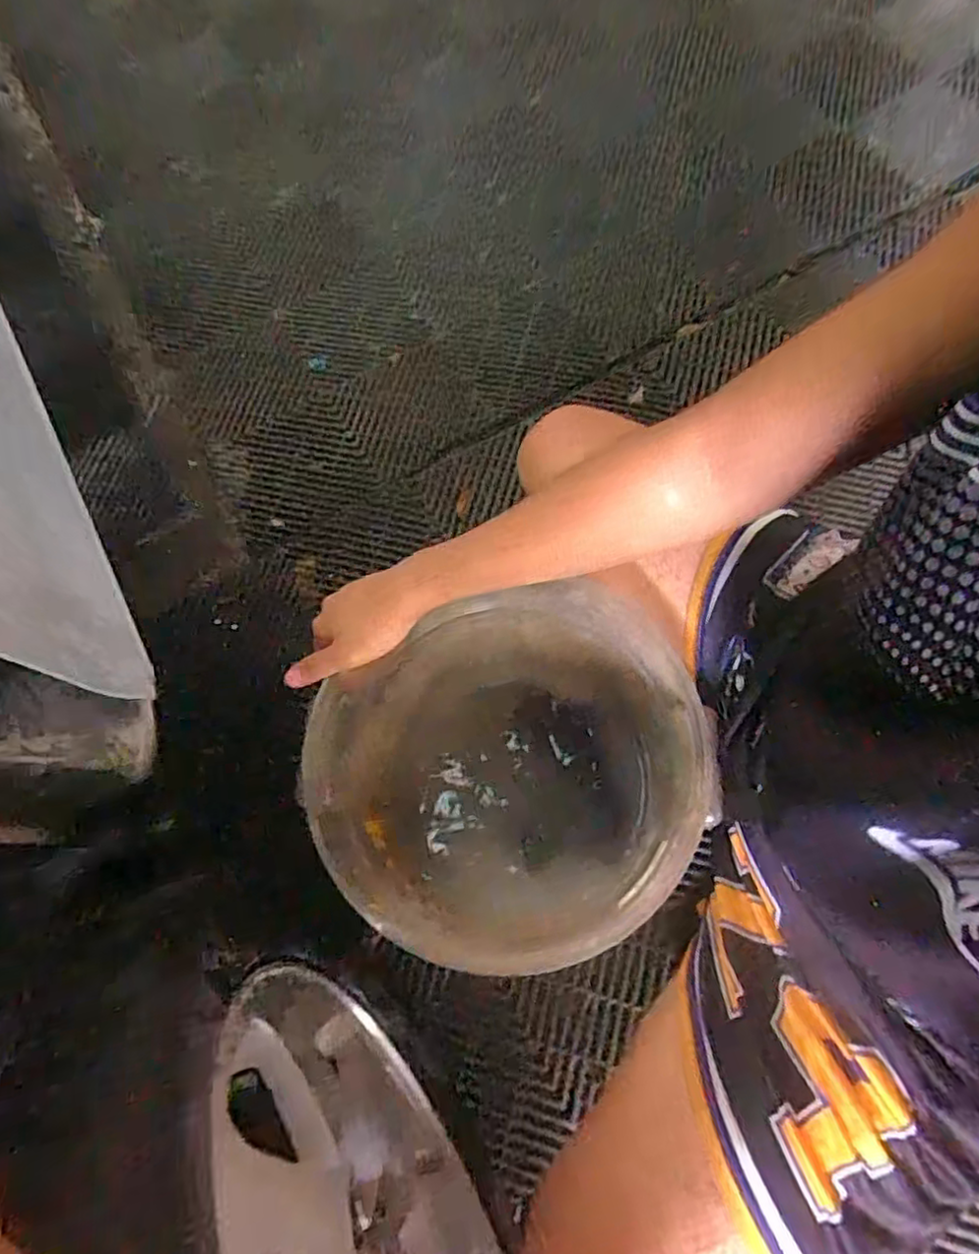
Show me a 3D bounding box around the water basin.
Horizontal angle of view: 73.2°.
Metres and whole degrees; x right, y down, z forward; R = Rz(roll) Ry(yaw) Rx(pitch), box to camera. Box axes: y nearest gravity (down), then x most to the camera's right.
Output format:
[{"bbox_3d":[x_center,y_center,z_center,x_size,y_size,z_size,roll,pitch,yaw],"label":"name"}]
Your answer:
[{"bbox_3d":[0.015,0.146,0.619,0.309,0.238,0.291,0,66,-1],"label":"water basin"}]

